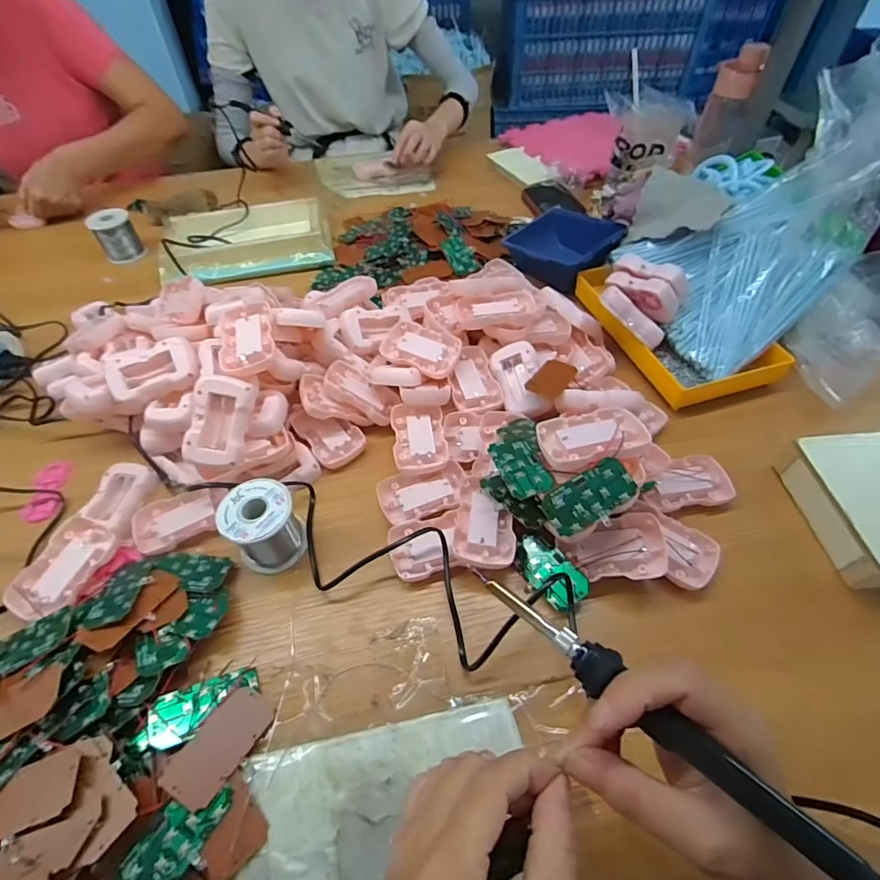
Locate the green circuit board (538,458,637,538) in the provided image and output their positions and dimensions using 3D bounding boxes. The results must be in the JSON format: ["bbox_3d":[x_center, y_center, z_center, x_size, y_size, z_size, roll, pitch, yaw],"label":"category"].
[{"bbox_3d":[0.119,0.045,0.372,0.073,0.004,0.036,-30,78,-3],"label":"green circuit board"}]

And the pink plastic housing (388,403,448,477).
[{"bbox_3d":[-0.021,-0.003,0.486,0.054,0.013,0.083,-7,52,-3],"label":"pink plastic housing"}]

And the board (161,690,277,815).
[{"bbox_3d":[-0.158,0.219,0.337,0.038,0.004,0.074,28,46,16],"label":"board"}]

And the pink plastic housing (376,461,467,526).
[{"bbox_3d":[-0.016,0.053,0.462,0.086,0.011,0.050,-15,53,-9],"label":"pink plastic housing"}]

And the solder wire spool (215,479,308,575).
[{"bbox_3d":[-0.158,0.075,0.418,0.060,0.058,0.061,-36,59,-23],"label":"solder wire spool"}]

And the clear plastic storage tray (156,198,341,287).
[{"bbox_3d":[-0.305,-0.317,0.743,0.255,0.039,0.159,-11,52,-6],"label":"clear plastic storage tray"}]

